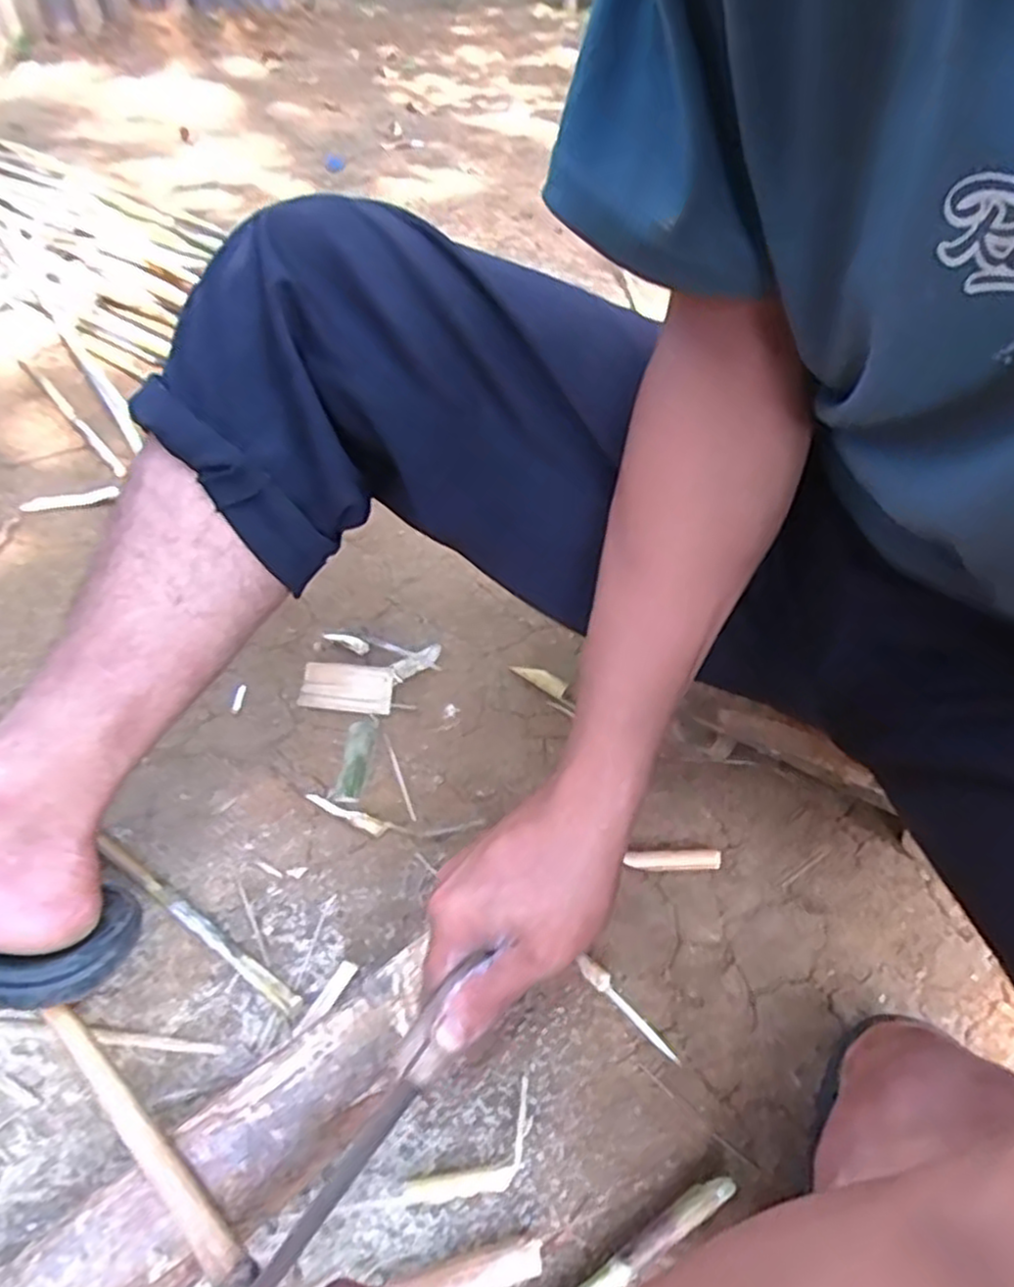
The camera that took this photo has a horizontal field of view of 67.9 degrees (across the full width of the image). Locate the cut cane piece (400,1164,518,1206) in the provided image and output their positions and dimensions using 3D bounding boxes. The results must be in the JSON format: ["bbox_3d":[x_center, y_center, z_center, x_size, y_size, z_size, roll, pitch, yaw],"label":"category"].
[{"bbox_3d":[-0.027,0.300,0.418,0.061,0.015,0.012,-6,46,-5],"label":"cut cane piece"}]

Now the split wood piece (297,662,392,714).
[{"bbox_3d":[-0.145,0.039,0.682,0.079,0.017,0.042,4,46,5],"label":"split wood piece"}]

